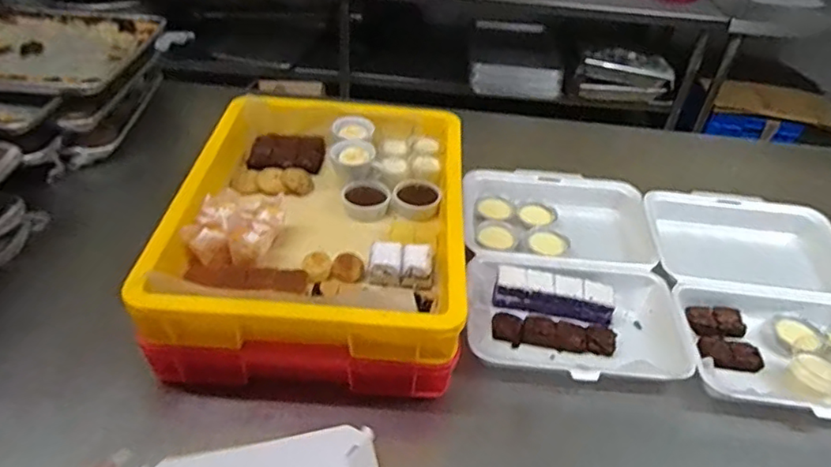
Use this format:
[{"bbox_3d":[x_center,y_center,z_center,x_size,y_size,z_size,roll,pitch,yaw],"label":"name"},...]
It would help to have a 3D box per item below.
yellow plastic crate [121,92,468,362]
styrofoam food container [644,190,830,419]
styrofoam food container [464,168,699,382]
[{"bbox_3d":[-0.120,-0.037,0.796,0.359,0.075,0.460,4,40,-1],"label":"yellow plastic crate"},{"bbox_3d":[0.493,0.084,0.836,0.286,0.070,0.405,8,40,4],"label":"styrofoam food container"},{"bbox_3d":[0.215,0.046,0.859,0.288,0.048,0.406,6,40,1],"label":"styrofoam food container"}]

